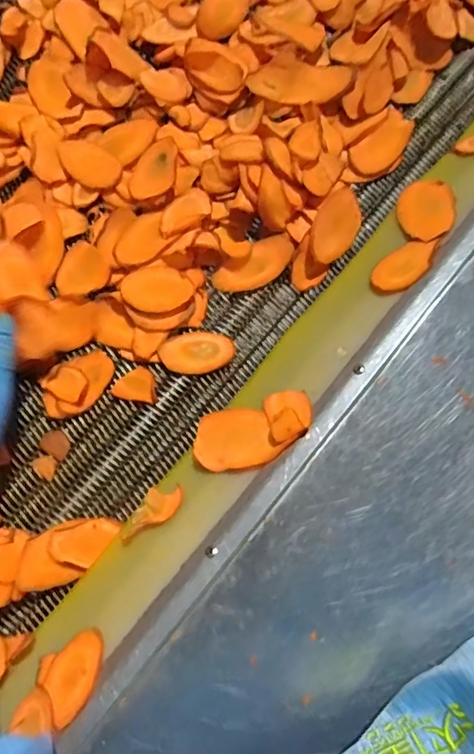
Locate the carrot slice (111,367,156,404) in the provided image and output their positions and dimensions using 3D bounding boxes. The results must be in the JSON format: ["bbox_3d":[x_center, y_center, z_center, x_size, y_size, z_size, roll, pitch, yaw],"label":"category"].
[{"bbox_3d":[-0.081,0.005,0.418,0.035,0.004,0.028,12,77,1],"label":"carrot slice"}]

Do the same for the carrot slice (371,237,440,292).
[{"bbox_3d":[0.131,-0.088,0.404,0.058,0.004,0.036,-40,44,-4],"label":"carrot slice"}]

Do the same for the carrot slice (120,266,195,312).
[{"bbox_3d":[-0.064,-0.071,0.421,0.055,0.011,0.037,-4,77,-2],"label":"carrot slice"}]

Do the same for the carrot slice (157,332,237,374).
[{"bbox_3d":[-0.032,-0.020,0.424,0.060,0.008,0.034,-2,77,-2],"label":"carrot slice"}]

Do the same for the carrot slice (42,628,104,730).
[{"bbox_3d":[-0.103,0.188,0.331,0.036,0.005,0.051,25,67,32],"label":"carrot slice"}]

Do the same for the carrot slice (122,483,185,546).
[{"bbox_3d":[-0.062,0.095,0.373,0.052,0.004,0.026,-29,59,-2],"label":"carrot slice"}]

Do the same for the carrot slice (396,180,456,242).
[{"bbox_3d":[0.154,-0.138,0.427,0.043,0.005,0.073,-22,47,23],"label":"carrot slice"}]

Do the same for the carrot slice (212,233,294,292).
[{"bbox_3d":[0.016,-0.094,0.439,0.070,0.013,0.034,-35,80,-9],"label":"carrot slice"}]

